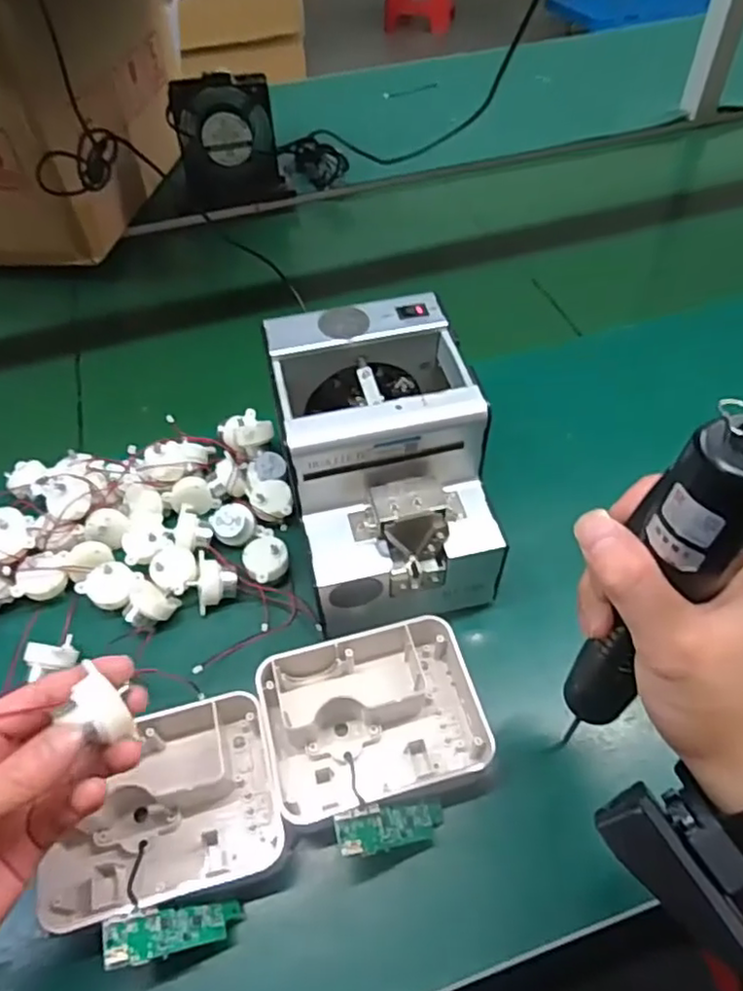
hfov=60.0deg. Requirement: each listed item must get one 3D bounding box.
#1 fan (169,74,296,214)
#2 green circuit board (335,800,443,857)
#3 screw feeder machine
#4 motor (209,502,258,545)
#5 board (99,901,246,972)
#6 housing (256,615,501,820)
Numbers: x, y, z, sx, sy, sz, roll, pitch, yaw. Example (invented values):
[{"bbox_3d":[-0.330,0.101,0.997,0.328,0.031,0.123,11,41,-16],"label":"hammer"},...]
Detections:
[{"bbox_3d":[-0.183,-0.445,0.816,0.132,0.149,0.034,-11,40,-6],"label":"fan"},{"bbox_3d":[0.013,0.186,0.363,0.072,0.008,0.022,9,44,-34],"label":"green circuit board"},{"bbox_3d":[0.007,-0.017,0.454,0.129,0.152,0.178,-11,53,-6],"label":"screw feeder machine"},{"bbox_3d":[-0.106,0.022,0.497,0.034,0.020,0.032,-21,80,-2],"label":"motor"},{"bbox_3d":[-0.101,0.226,0.335,0.071,0.007,0.022,9,45,-31],"label":"board"},{"bbox_3d":[0.001,0.137,0.400,0.131,0.038,0.100,-17,53,-10],"label":"housing"}]

